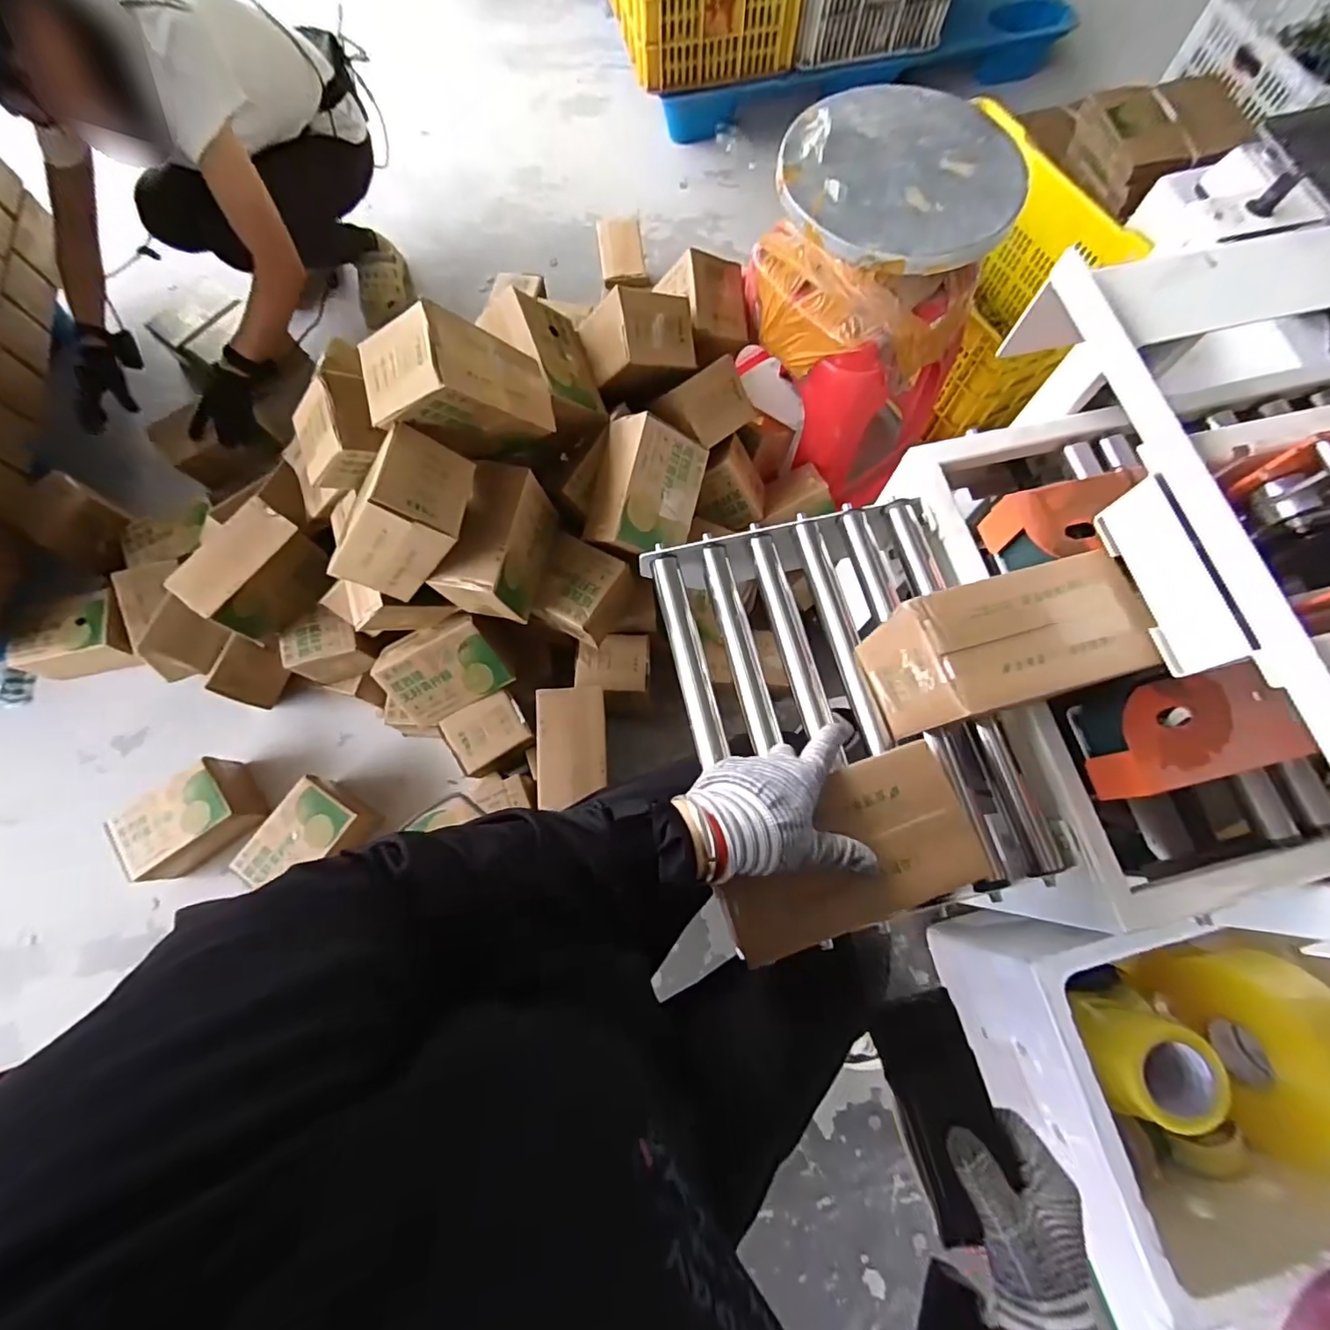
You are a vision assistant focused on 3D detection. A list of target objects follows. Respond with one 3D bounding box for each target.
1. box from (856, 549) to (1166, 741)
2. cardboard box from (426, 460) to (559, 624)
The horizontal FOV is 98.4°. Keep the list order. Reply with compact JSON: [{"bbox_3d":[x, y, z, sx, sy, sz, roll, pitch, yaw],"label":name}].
[{"bbox_3d":[0.287,-0.009,0.508,0.187,0.130,0.104,-16,73,-5],"label":"box"},{"bbox_3d":[-0.230,-0.161,0.796,0.103,0.127,0.185,13,73,4],"label":"cardboard box"}]

